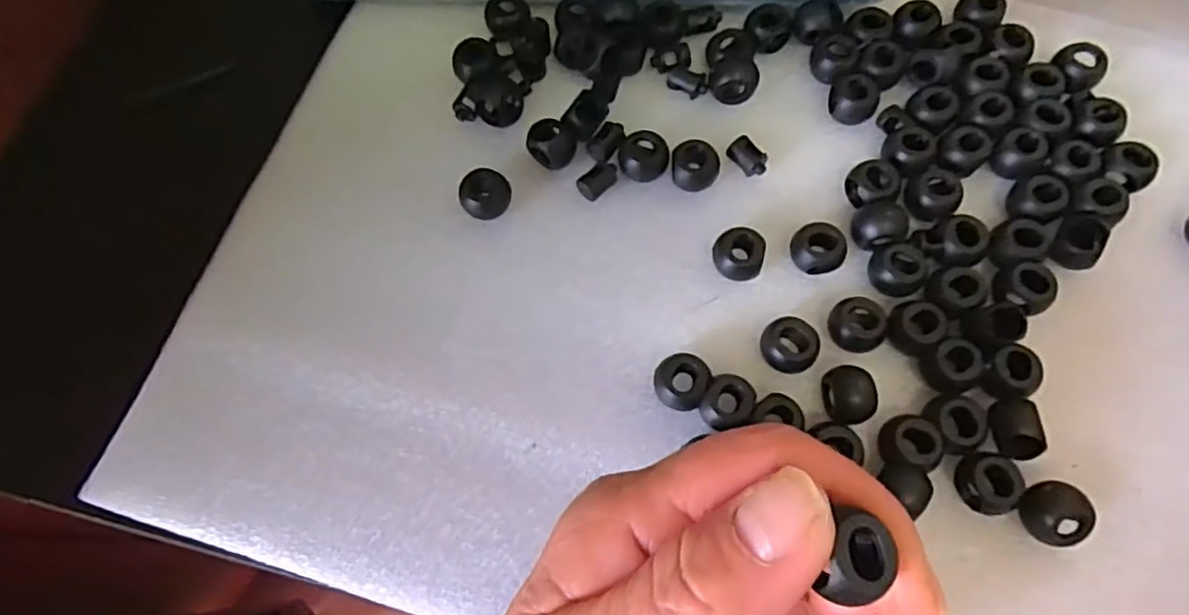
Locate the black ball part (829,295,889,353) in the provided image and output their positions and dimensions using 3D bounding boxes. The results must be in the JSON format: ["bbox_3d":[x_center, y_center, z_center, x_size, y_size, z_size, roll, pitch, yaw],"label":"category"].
[{"bbox_3d":[0.090,0.007,0.228,0.017,0.013,0.019,8,71,4],"label":"black ball part"}]

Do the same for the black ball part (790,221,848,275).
[{"bbox_3d":[0.080,-0.021,0.238,0.019,0.010,0.017,-7,70,-1],"label":"black ball part"}]

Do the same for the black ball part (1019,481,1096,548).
[{"bbox_3d":[0.140,0.063,0.203,0.018,0.013,0.018,-4,70,0],"label":"black ball part"}]

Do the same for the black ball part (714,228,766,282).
[{"bbox_3d":[0.052,-0.019,0.239,0.018,0.014,0.017,0,70,1],"label":"black ball part"}]

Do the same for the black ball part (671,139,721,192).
[{"bbox_3d":[0.039,-0.055,0.254,0.018,0.010,0.017,0,70,1],"label":"black ball part"}]

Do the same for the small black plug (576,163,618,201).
[{"bbox_3d":[0.002,-0.050,0.259,0.016,0.008,0.010,-38,74,-11],"label":"small black plug"}]

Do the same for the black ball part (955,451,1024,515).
[{"bbox_3d":[0.123,0.055,0.207,0.016,0.014,0.018,2,70,2],"label":"black ball part"}]

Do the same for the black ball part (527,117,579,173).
[{"bbox_3d":[-0.018,-0.064,0.263,0.019,0.017,0.018,0,70,1],"label":"black ball part"}]

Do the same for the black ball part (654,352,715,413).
[{"bbox_3d":[0.029,0.025,0.223,0.018,0.015,0.018,0,70,1],"label":"black ball part"}]

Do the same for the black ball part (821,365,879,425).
[{"bbox_3d":[0.083,0.029,0.219,0.014,0.016,0.019,-6,70,-1],"label":"black ball part"}]

